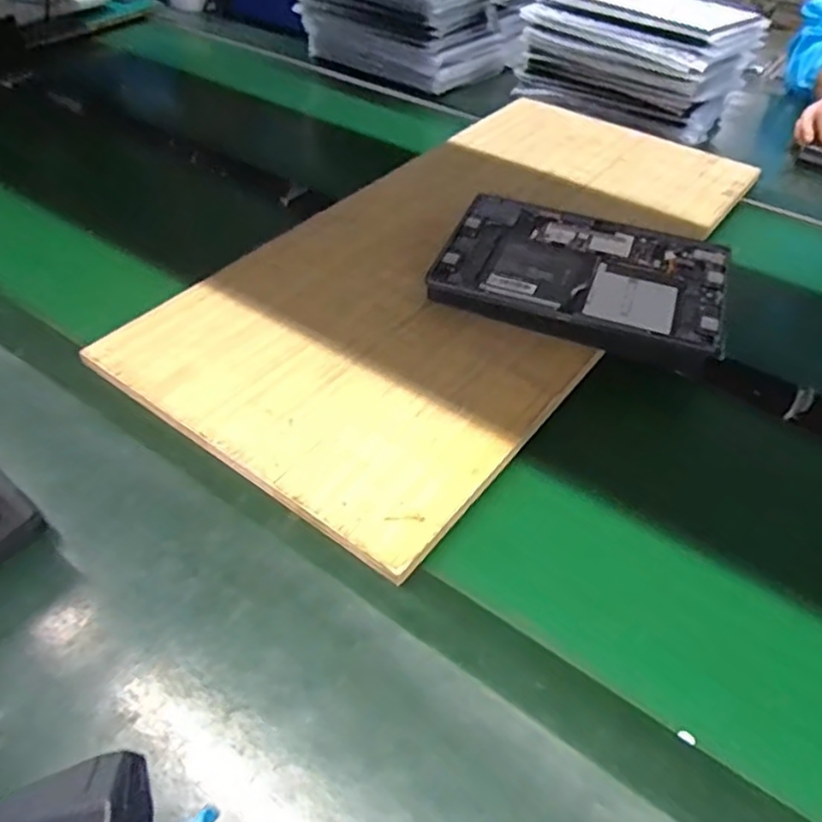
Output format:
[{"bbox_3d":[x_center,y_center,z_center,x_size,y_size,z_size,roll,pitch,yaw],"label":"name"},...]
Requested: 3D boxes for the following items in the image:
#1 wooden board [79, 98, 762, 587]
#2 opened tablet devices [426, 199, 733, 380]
[{"bbox_3d":[0.069,-0.163,0.684,0.340,0.013,0.680,31,53,25],"label":"wooden board"},{"bbox_3d":[0.162,-0.130,0.637,0.254,0.029,0.178,17,53,15],"label":"opened tablet devices"}]

